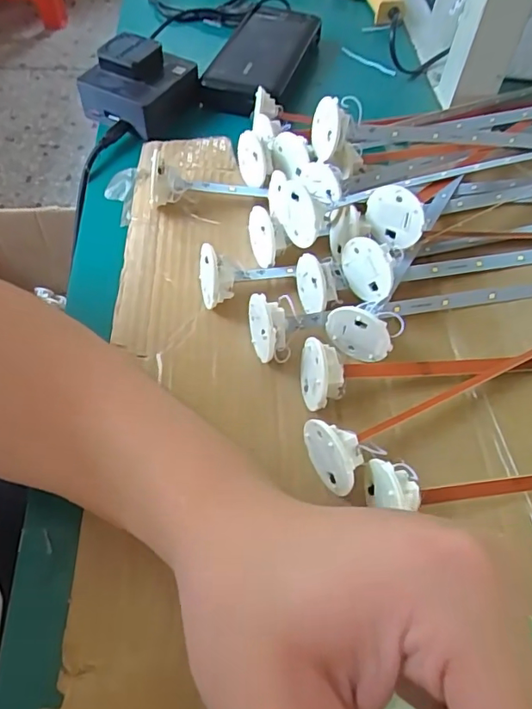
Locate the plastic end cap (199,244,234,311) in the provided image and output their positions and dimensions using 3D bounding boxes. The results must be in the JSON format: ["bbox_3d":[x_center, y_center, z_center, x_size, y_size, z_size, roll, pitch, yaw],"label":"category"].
[{"bbox_3d":[-0.030,-0.044,0.322,0.020,0.035,0.028,-5,56,-7],"label":"plastic end cap"}]

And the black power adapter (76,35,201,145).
[{"bbox_3d":[-0.105,-0.223,0.433,0.079,0.041,0.073,24,57,13],"label":"black power adapter"}]

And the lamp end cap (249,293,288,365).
[{"bbox_3d":[0.001,-0.015,0.303,0.019,0.033,0.030,-5,56,-7],"label":"lamp end cap"}]

